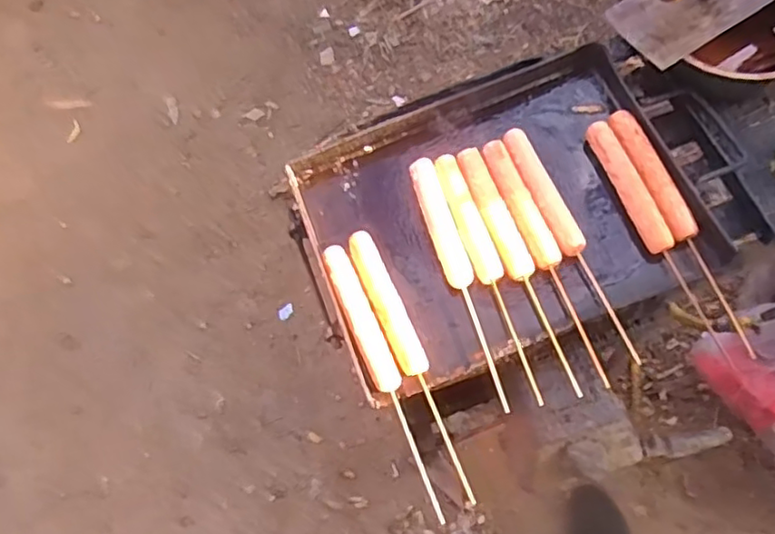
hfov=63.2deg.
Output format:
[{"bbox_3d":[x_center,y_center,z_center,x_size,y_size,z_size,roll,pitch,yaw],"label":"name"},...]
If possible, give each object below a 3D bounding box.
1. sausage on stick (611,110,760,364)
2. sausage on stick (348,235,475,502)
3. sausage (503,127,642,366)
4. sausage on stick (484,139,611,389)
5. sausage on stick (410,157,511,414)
[{"bbox_3d":[0.300,-0.052,0.655,0.026,0.020,0.281,-18,66,-1],"label":"sausage on stick"},{"bbox_3d":[0.018,0.081,0.641,0.029,0.029,0.264,-23,66,-3],"label":"sausage on stick"},{"bbox_3d":[0.189,-0.029,0.671,0.028,0.030,0.281,-21,66,-2],"label":"sausage"},{"bbox_3d":[0.166,-0.013,0.667,0.028,0.025,0.285,-21,66,-3],"label":"sausage on stick"},{"bbox_3d":[0.077,0.011,0.664,0.028,0.031,0.281,-18,66,-1],"label":"sausage on stick"}]

